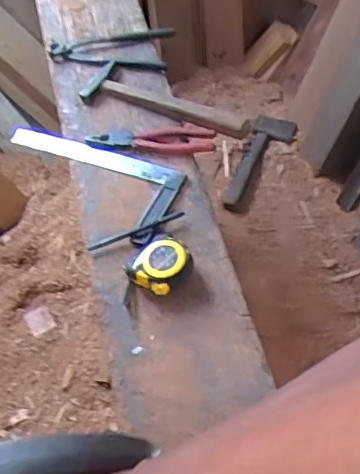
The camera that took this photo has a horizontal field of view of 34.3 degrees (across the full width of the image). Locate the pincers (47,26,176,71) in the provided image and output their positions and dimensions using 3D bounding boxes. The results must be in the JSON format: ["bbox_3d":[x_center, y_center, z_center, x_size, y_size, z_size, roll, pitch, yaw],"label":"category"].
[{"bbox_3d":[-0.117,-0.318,1.005,0.219,0.019,0.108,-8,55,-1],"label":"pincers"}]

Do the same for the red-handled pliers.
[{"bbox_3d":[-0.044,-0.149,0.883,0.191,0.020,0.044,5,56,8],"label":"red-handled pliers"}]

